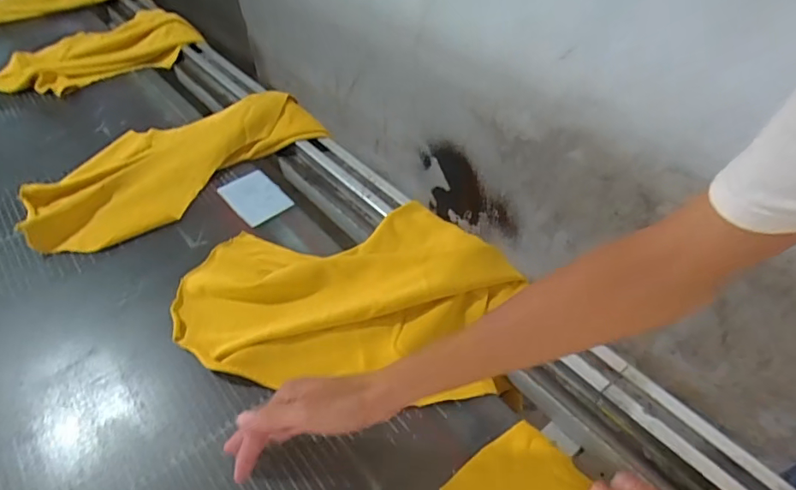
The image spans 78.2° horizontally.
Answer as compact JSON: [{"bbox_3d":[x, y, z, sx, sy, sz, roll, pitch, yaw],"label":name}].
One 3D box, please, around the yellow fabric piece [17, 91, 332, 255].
[{"bbox_3d":[-0.365,-0.149,0.804,0.460,0.055,0.239,-30,52,-23],"label":"yellow fabric piece"}]

